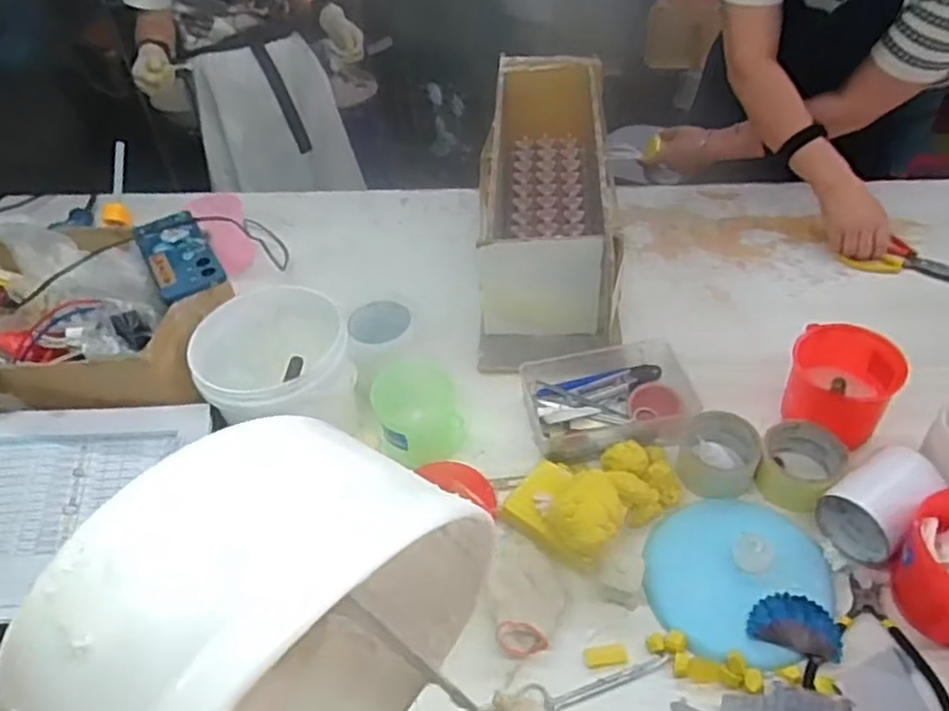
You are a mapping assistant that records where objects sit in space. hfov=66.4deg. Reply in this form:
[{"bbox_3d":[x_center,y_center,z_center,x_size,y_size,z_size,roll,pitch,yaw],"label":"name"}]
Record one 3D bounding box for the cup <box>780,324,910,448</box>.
[{"bbox_3d":[0.427,0.041,0.860,0.120,0.119,0.100,22,52,25],"label":"cup"}]

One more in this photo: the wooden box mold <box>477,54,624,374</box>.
[{"bbox_3d":[0.121,-0.253,1.122,0.183,0.169,0.582,1,46,7],"label":"wooden box mold"}]

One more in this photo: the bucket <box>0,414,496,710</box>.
[{"bbox_3d":[-0.095,0.136,0.345,0.208,0.210,0.097,-37,61,-25],"label":"bucket"}]

